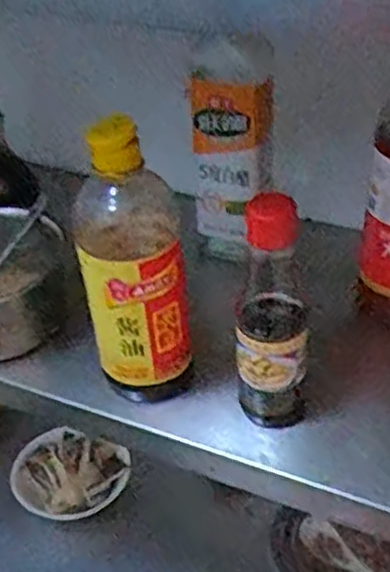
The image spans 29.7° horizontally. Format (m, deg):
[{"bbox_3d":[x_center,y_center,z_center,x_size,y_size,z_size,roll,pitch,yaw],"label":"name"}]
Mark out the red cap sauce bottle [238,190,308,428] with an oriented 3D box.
[{"bbox_3d":[0.051,0.023,0.478,0.047,0.163,0.042,-1,36,2],"label":"red cap sauce bottle"}]

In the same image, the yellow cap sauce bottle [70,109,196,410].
[{"bbox_3d":[-0.042,-0.012,0.495,0.069,0.205,0.065,-11,37,-10],"label":"yellow cap sauce bottle"}]

